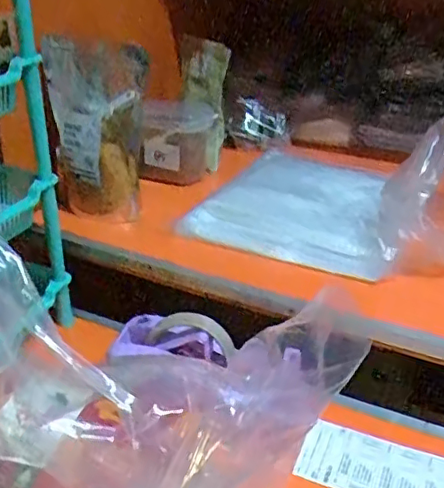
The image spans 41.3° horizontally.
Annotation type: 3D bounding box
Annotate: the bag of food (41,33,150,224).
[{"bbox_3d":[-0.160,-0.150,0.783,0.123,0.219,0.071,-4,28,-10],"label":"bag of food"}]

